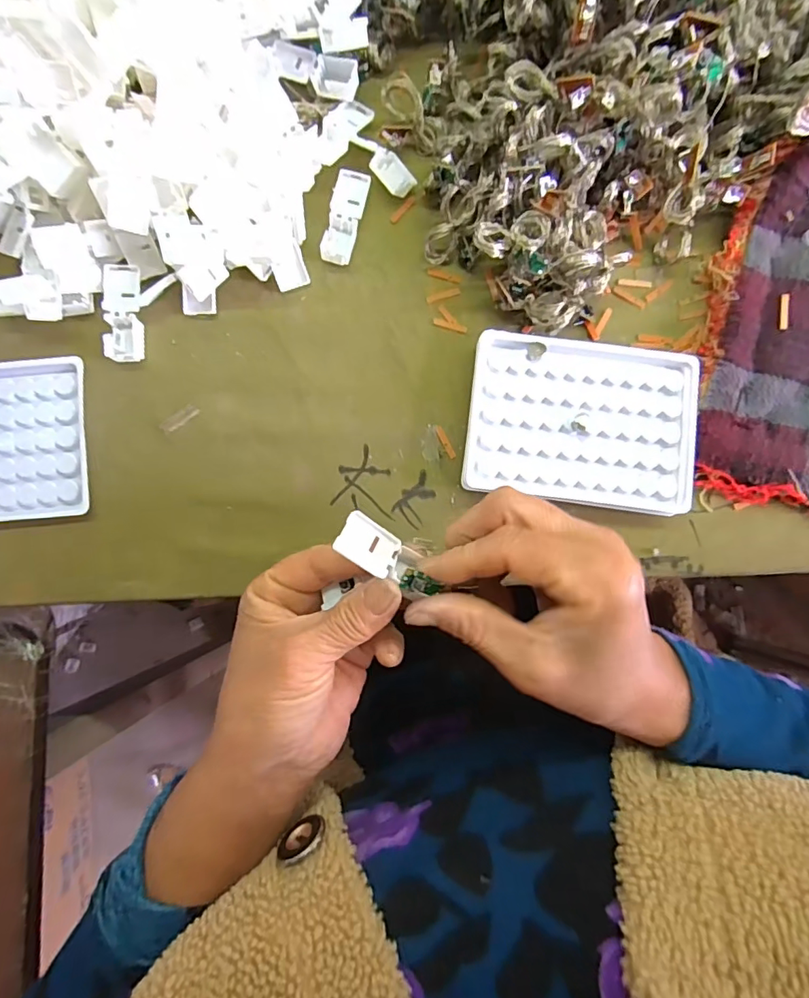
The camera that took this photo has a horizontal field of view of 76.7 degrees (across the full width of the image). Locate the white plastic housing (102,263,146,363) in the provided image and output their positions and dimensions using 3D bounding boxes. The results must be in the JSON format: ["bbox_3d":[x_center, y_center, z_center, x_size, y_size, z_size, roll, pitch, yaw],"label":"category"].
[{"bbox_3d":[-0.167,-0.111,0.304,0.021,0.005,0.057,-1,85,-2],"label":"white plastic housing"}]

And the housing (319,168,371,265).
[{"bbox_3d":[-0.037,-0.174,0.316,0.020,0.012,0.058,14,84,0],"label":"housing"}]

